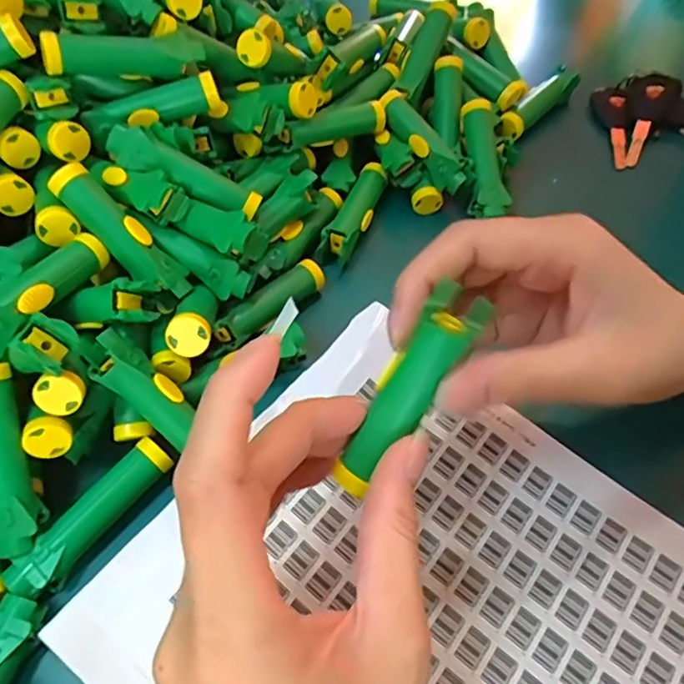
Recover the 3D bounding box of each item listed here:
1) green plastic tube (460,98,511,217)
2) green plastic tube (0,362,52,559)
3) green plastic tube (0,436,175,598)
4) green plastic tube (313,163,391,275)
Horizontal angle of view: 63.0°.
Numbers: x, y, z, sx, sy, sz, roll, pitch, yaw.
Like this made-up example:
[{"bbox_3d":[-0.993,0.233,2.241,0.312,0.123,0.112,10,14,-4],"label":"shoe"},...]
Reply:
[{"bbox_3d":[0.091,-0.118,0.360,0.020,0.015,0.079,-4,76,-4],"label":"green plastic tube"},{"bbox_3d":[-0.145,0.050,0.240,0.021,0.016,0.080,-10,92,-8],"label":"green plastic tube"},{"bbox_3d":[-0.112,0.080,0.254,0.018,0.015,0.079,35,63,18],"label":"green plastic tube"},{"bbox_3d":[0.009,-0.081,0.353,0.021,0.018,0.075,21,60,11],"label":"green plastic tube"}]

